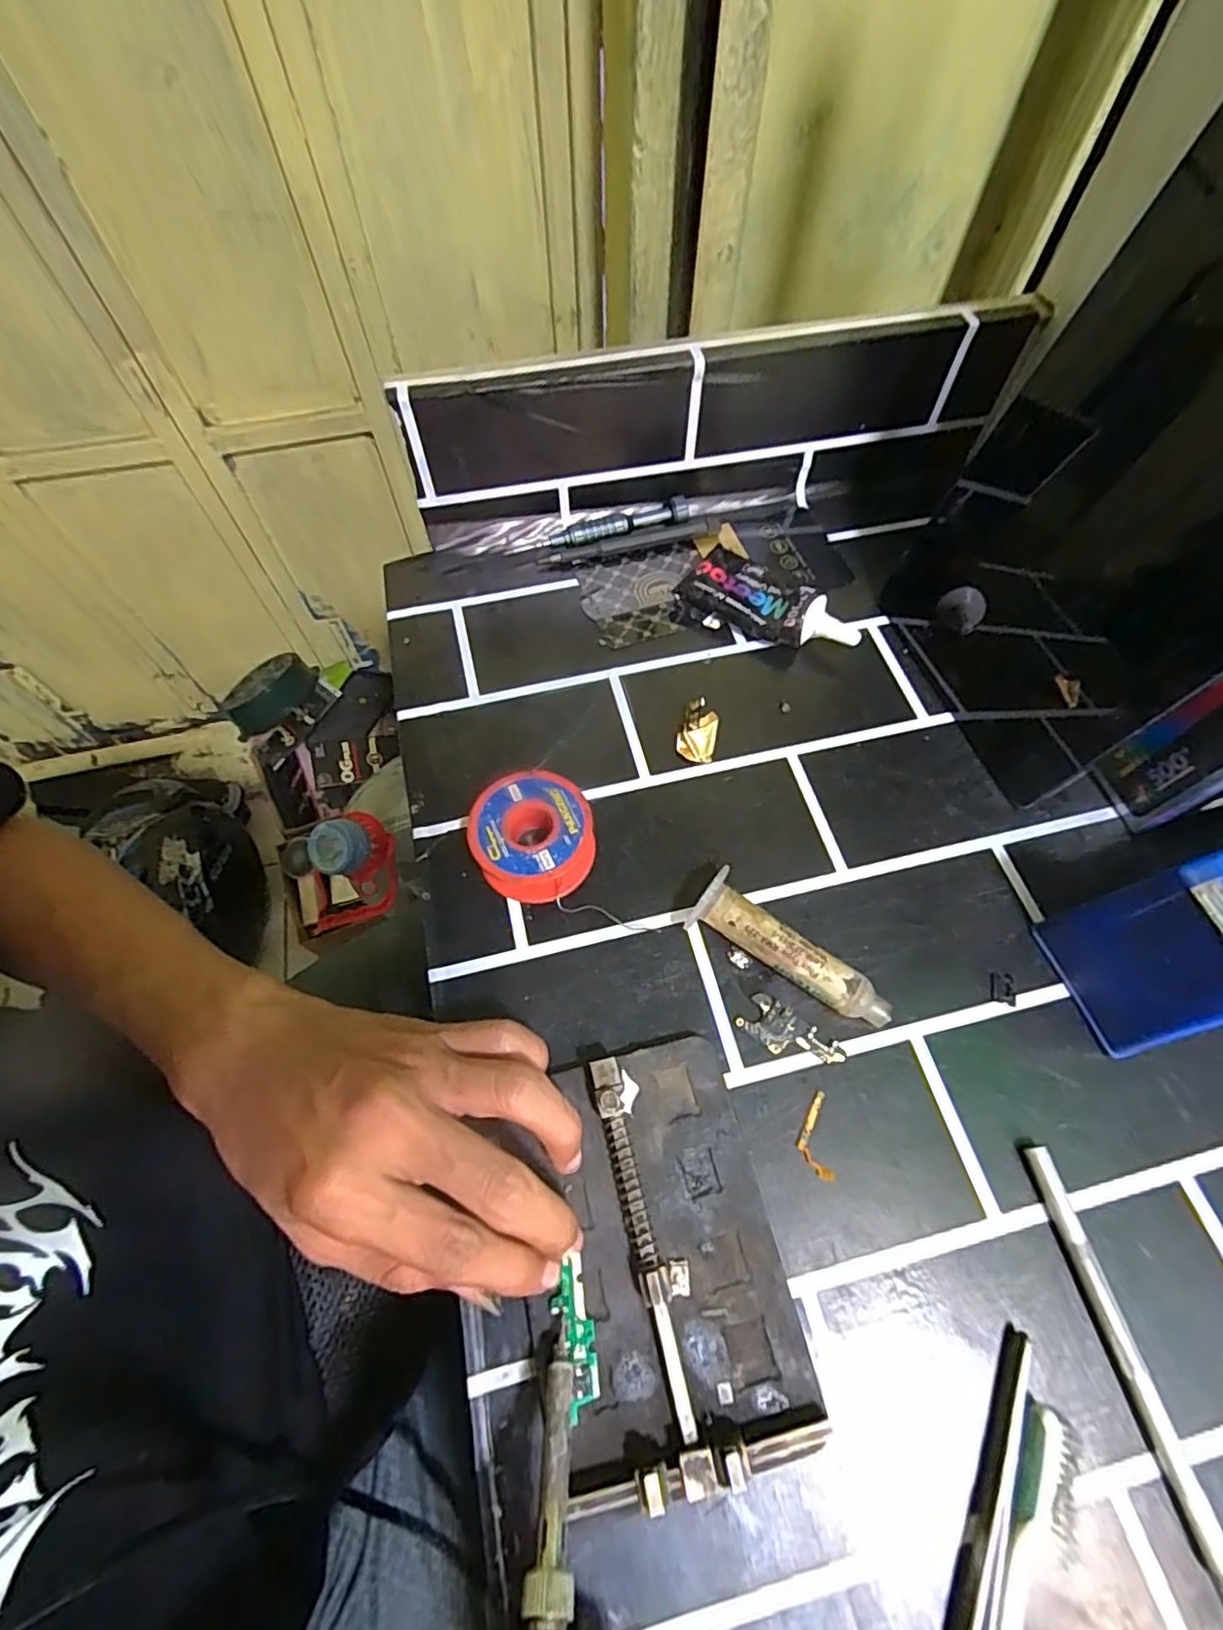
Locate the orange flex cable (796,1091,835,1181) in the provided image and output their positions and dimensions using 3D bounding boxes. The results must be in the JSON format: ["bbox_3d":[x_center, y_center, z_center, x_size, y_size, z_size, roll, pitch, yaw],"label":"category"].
[{"bbox_3d":[0.078,0.123,0.249,0.013,0.004,0.031,1,62,0],"label":"orange flex cable"}]

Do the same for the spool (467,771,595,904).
[{"bbox_3d":[-0.036,0.010,0.294,0.052,0.028,0.051,-4,63,-3],"label":"spool"}]

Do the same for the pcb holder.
[{"bbox_3d":[0.013,0.150,0.224,0.085,0.017,0.124,-12,63,-7],"label":"pcb holder"}]

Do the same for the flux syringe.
[{"bbox_3d":[0.071,0.060,0.271,0.090,0.021,0.025,38,68,17],"label":"flux syringe"}]

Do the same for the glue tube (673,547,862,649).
[{"bbox_3d":[0.086,-0.113,0.357,0.096,0.028,0.039,36,68,16],"label":"glue tube"}]

